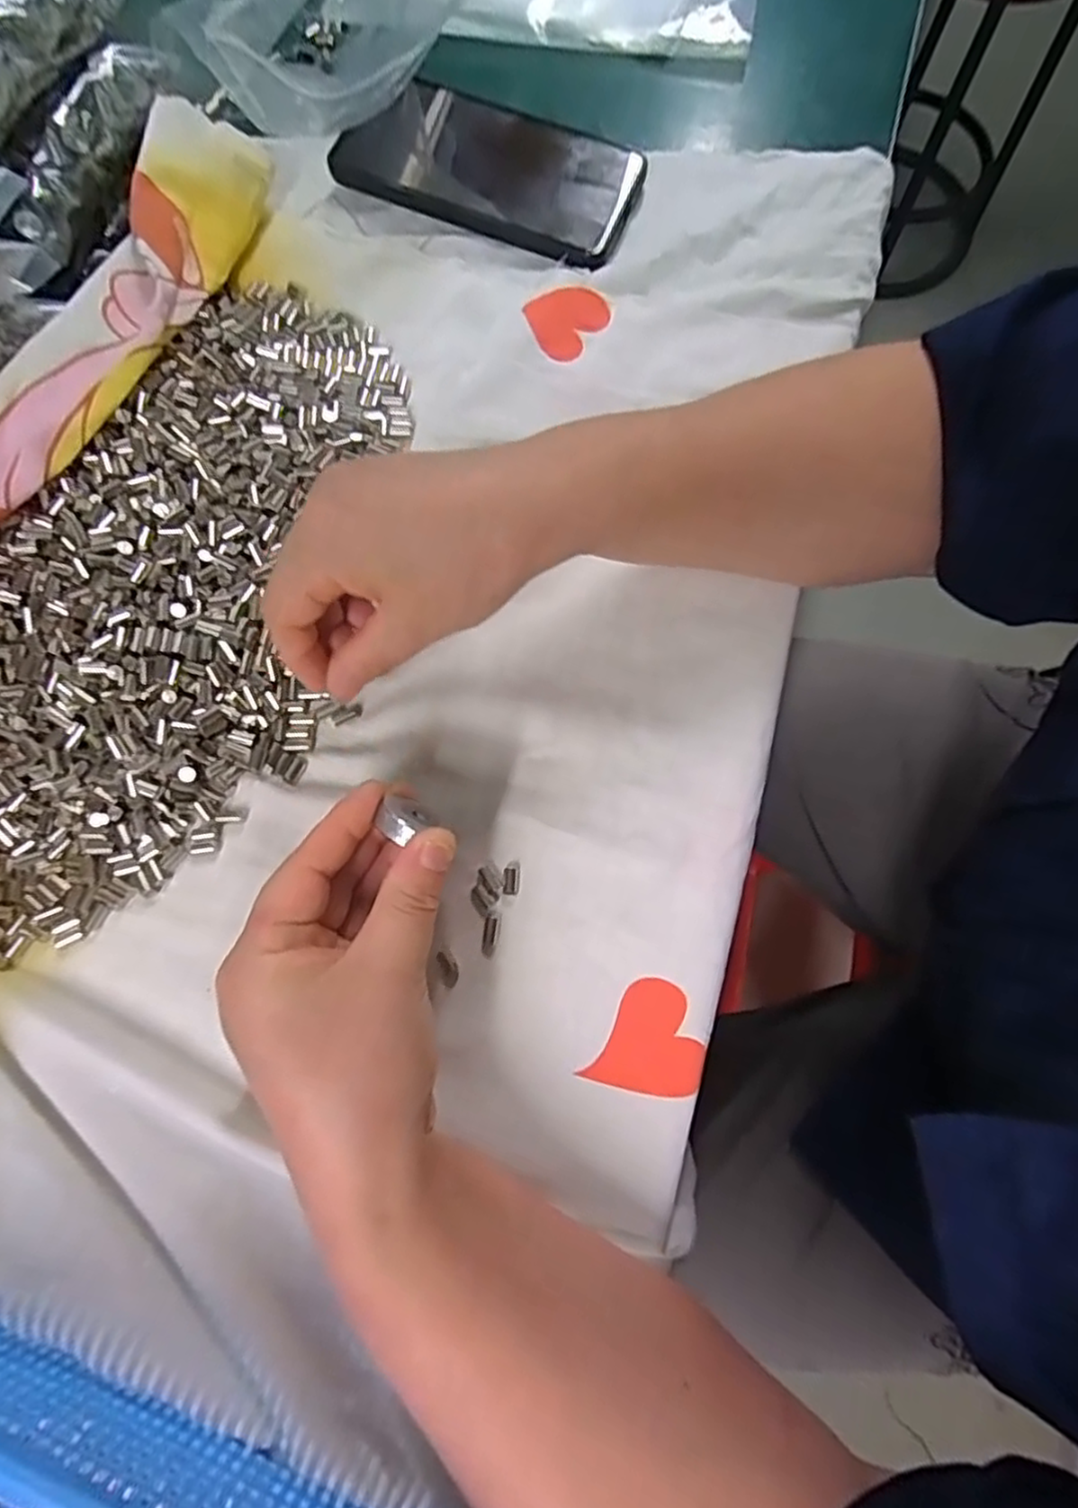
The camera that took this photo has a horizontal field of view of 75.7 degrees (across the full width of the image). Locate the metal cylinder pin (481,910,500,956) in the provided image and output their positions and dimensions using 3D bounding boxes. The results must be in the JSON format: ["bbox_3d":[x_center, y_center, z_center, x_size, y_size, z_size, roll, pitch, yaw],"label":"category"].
[{"bbox_3d":[-0.020,0.072,0.279,0.006,0.004,0.017,5,73,1],"label":"metal cylinder pin"}]

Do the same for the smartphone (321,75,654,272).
[{"bbox_3d":[-0.026,-0.321,0.379,0.159,0.016,0.080,24,74,6],"label":"smartphone"}]

